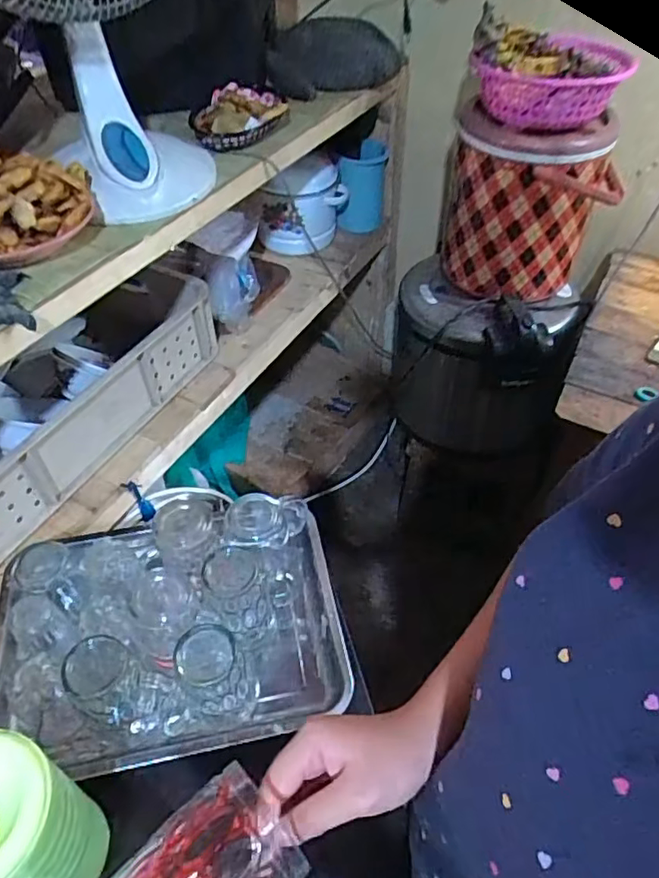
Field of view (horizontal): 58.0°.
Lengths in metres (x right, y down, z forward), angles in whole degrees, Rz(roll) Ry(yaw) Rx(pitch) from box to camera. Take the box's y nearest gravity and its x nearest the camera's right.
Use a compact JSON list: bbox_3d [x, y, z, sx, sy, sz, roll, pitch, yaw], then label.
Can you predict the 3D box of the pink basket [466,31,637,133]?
[{"bbox_3d":[0.385,-0.644,1.043,0.253,0.091,0.256,16,50,12],"label":"pink basket"}]

